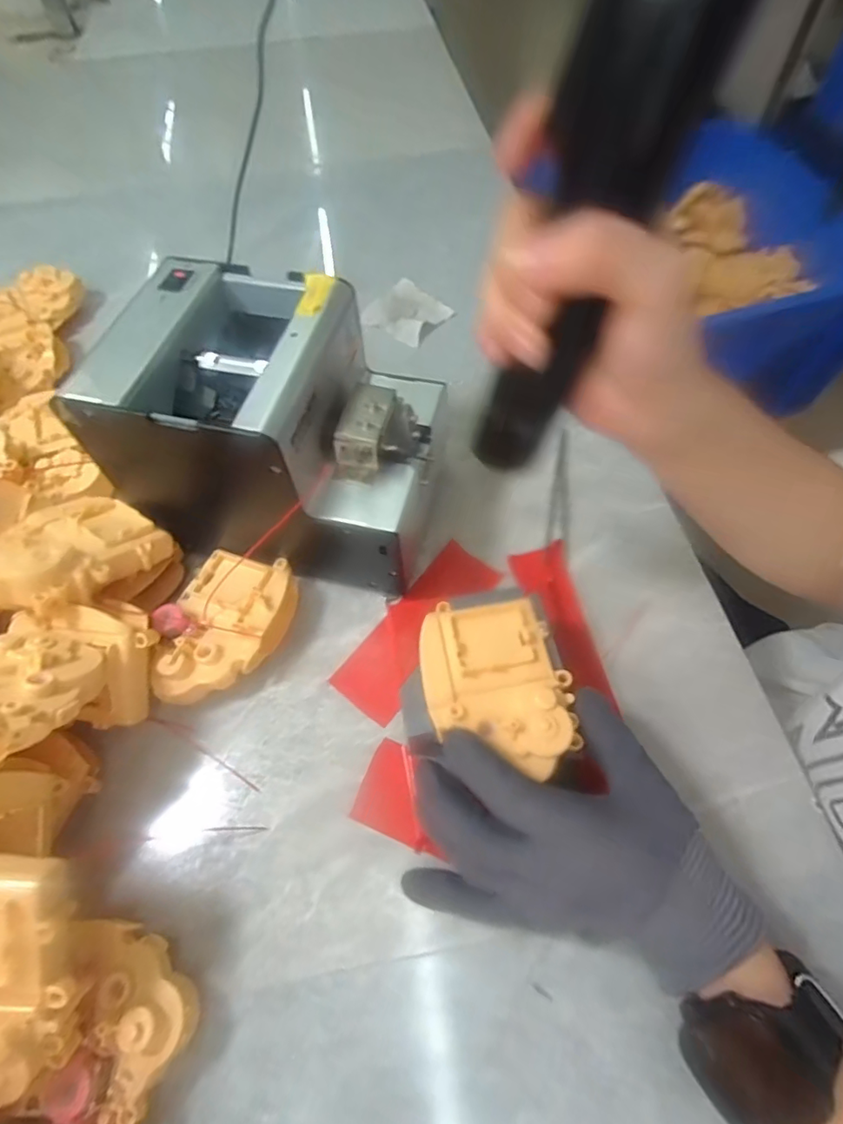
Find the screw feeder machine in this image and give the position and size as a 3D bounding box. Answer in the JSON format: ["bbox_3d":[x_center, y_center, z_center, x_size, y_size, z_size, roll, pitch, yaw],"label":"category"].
[{"bbox_3d":[-0.083,-0.080,0.352,0.171,0.148,0.125,10,60,8],"label":"screw feeder machine"}]

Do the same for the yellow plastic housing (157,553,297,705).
[{"bbox_3d":[-0.120,0.043,0.348,0.065,0.039,0.096,8,59,8],"label":"yellow plastic housing"}]

